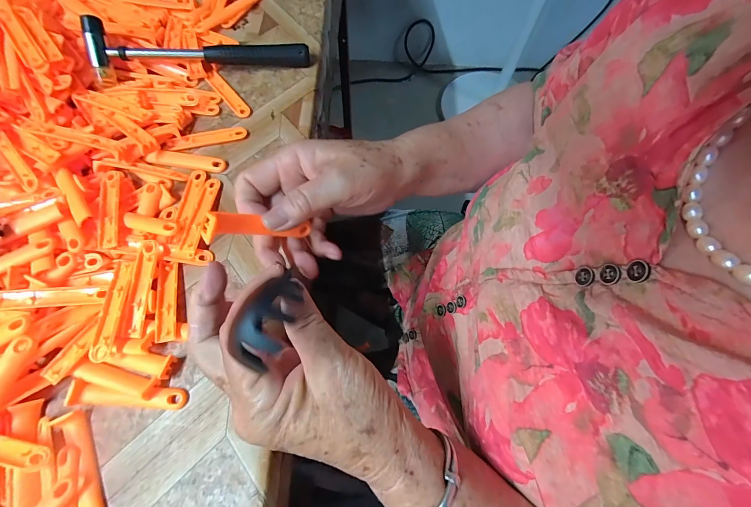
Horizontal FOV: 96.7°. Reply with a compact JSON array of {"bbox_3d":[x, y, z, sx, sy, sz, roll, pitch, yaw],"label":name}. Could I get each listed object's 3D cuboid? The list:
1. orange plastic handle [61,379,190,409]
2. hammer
[{"bbox_3d":[-0.176,0.101,0.239,0.078,0.009,0.016,3,67,-2],"label":"orange plastic handle"},{"bbox_3d":[-0.180,-0.217,0.350,0.210,0.048,0.044,-12,68,-8],"label":"hammer"}]

